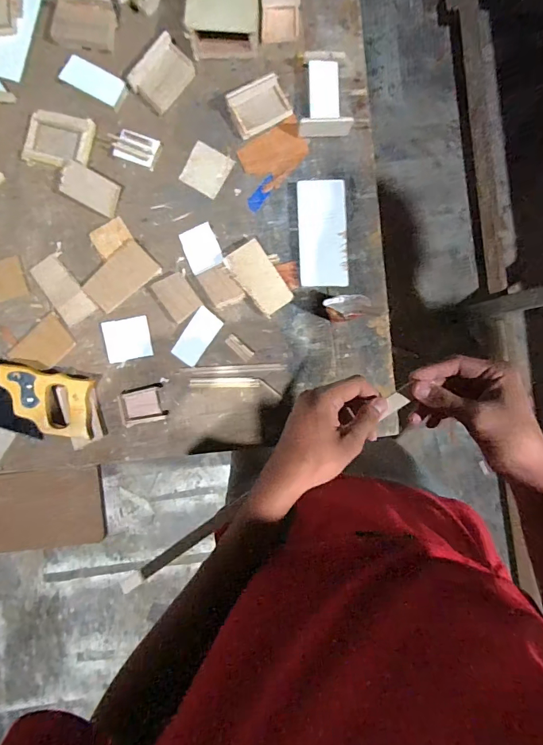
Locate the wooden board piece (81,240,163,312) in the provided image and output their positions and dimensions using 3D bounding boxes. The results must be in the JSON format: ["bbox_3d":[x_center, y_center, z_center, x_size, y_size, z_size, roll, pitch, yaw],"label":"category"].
[{"bbox_3d":[-0.246,-0.156,0.654,0.115,0.008,0.070,-39,90,1],"label":"wooden board piece"}]

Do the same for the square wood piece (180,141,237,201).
[{"bbox_3d":[-0.106,-0.330,0.655,0.071,0.004,0.070,31,91,0],"label":"square wood piece"}]

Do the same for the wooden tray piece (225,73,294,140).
[{"bbox_3d":[-0.019,-0.422,0.636,0.090,0.017,0.067,-29,107,-3],"label":"wooden tray piece"}]

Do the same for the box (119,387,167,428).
[{"bbox_3d":[-0.212,0.056,0.658,0.064,0.016,0.056,-12,91,1],"label":"box"}]

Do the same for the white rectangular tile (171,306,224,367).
[{"bbox_3d":[-0.120,-0.058,0.654,0.045,0.008,0.090,34,91,0],"label":"white rectangular tile"}]

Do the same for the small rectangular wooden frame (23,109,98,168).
[{"bbox_3d":[-0.344,-0.375,0.644,0.107,0.017,0.084,11,91,1],"label":"small rectangular wooden frame"}]

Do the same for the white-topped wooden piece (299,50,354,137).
[{"bbox_3d":[0.087,-0.434,0.632,0.077,0.031,0.122,2,91,1],"label":"white-topped wooden piece"}]

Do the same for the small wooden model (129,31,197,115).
[{"bbox_3d":[-0.173,-0.474,0.637,0.062,0.031,0.095,43,91,0],"label":"small wooden model"}]

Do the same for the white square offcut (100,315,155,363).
[{"bbox_3d":[-0.238,-0.055,0.666,0.076,0.006,0.068,-11,91,1],"label":"white square offcut"}]

